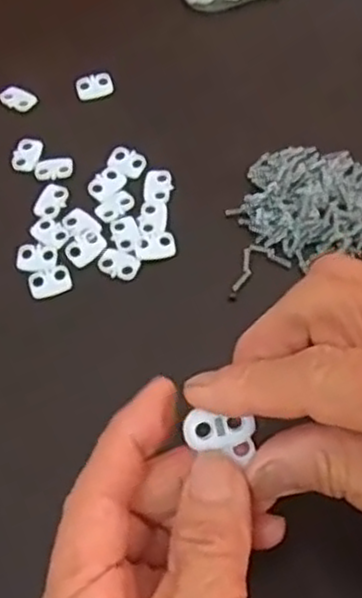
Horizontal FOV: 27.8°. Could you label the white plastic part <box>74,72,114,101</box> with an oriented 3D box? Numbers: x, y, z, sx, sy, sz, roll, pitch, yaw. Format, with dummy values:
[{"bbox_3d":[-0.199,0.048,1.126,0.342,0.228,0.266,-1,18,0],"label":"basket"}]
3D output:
[{"bbox_3d":[-0.046,-0.113,0.384,0.019,0.004,0.014,-20,63,-7],"label":"white plastic part"}]

